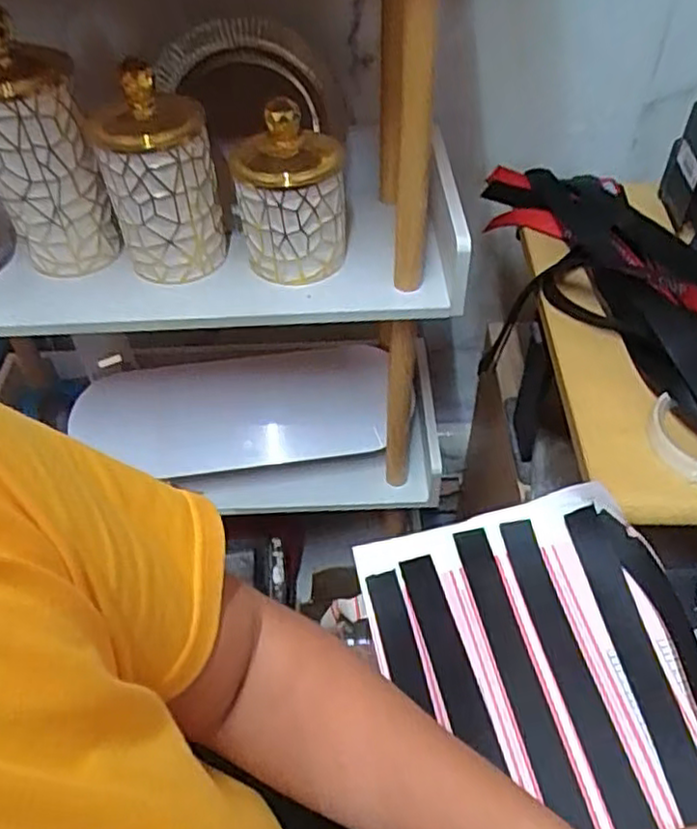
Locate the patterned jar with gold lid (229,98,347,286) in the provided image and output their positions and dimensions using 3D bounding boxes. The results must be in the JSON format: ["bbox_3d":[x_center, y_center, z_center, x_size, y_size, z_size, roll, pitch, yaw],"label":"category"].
[{"bbox_3d":[-0.056,-0.215,0.661,0.104,0.141,0.098,-5,46,-2],"label":"patterned jar with gold lid"}]

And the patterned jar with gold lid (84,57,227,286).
[{"bbox_3d":[-0.181,-0.228,0.658,0.102,0.170,0.102,-15,47,-12],"label":"patterned jar with gold lid"}]

